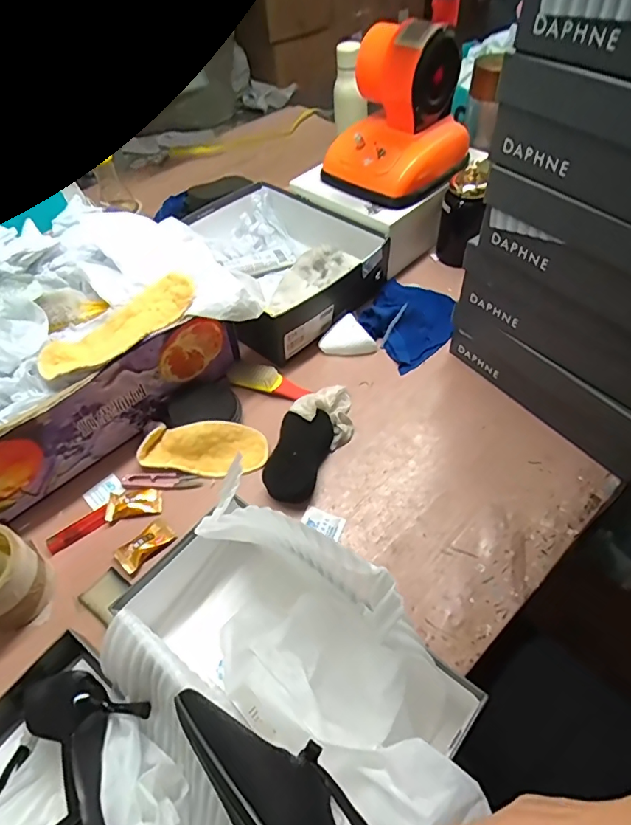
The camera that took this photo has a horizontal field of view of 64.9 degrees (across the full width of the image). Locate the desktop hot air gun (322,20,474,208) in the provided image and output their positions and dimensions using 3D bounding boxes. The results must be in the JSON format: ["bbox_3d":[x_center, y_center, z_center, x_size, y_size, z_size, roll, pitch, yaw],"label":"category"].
[{"bbox_3d":[0.125,-0.475,0.780,0.167,0.205,0.182,36,63,27],"label":"desktop hot air gun"}]

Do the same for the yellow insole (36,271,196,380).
[{"bbox_3d":[-0.232,-0.104,0.594,0.199,0.023,0.066,-37,59,-22],"label":"yellow insole"}]

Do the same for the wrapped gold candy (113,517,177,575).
[{"bbox_3d":[-0.198,0.153,0.577,0.065,0.010,0.038,-39,60,-23],"label":"wrapped gold candy"}]

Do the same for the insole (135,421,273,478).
[{"bbox_3d":[-0.144,0.045,0.645,0.159,0.015,0.067,7,93,-4],"label":"insole"}]

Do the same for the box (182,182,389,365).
[{"bbox_3d":[-0.075,-0.253,0.833,0.261,0.094,0.333,-37,59,-22],"label":"box"}]

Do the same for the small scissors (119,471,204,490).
[{"bbox_3d":[-0.196,0.087,0.636,0.102,0.009,0.021,0,53,4],"label":"small scissors"}]

